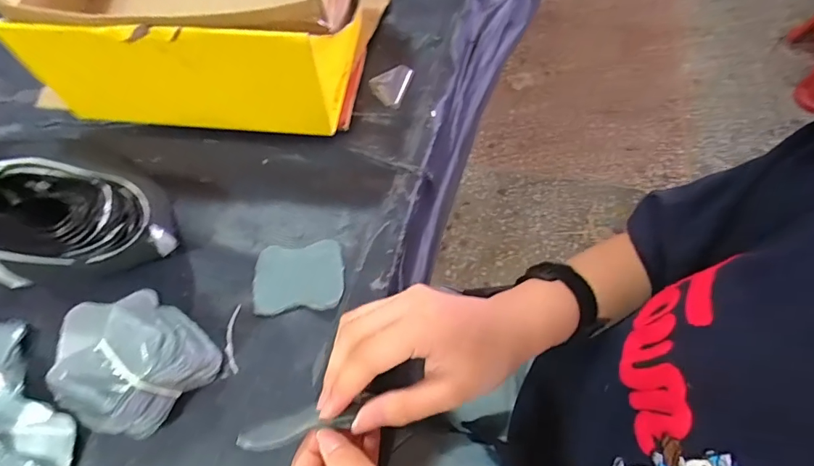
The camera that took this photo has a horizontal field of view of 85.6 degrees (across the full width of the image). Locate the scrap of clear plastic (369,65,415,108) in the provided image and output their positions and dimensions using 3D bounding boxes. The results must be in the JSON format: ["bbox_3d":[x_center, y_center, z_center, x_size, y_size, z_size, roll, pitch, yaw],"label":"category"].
[{"bbox_3d":[-0.020,-0.164,0.487,0.041,0.012,0.054,15,65,8],"label":"scrap of clear plastic"}]

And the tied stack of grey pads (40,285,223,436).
[{"bbox_3d":[-0.203,0.093,0.324,0.077,0.078,0.085,37,69,17],"label":"tied stack of grey pads"}]

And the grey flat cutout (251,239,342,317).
[{"bbox_3d":[-0.097,0.039,0.394,0.078,0.006,0.061,-6,64,-3],"label":"grey flat cutout"}]

